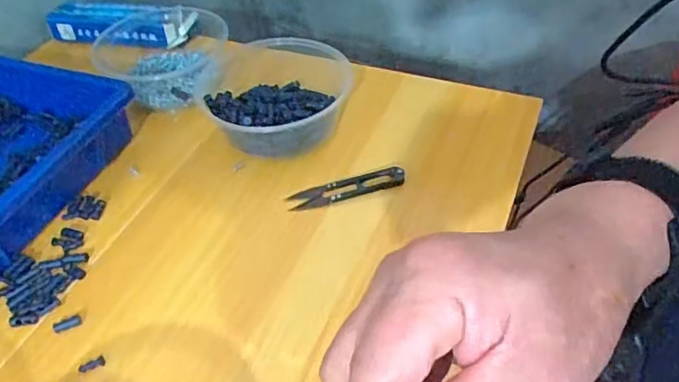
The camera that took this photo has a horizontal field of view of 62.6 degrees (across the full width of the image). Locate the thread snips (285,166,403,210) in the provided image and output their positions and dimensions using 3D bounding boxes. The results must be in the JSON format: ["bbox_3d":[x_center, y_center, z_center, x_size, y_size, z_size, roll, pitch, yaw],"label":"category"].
[{"bbox_3d":[0.006,-0.002,0.477,0.100,0.016,0.022,-11,46,-7],"label":"thread snips"}]

